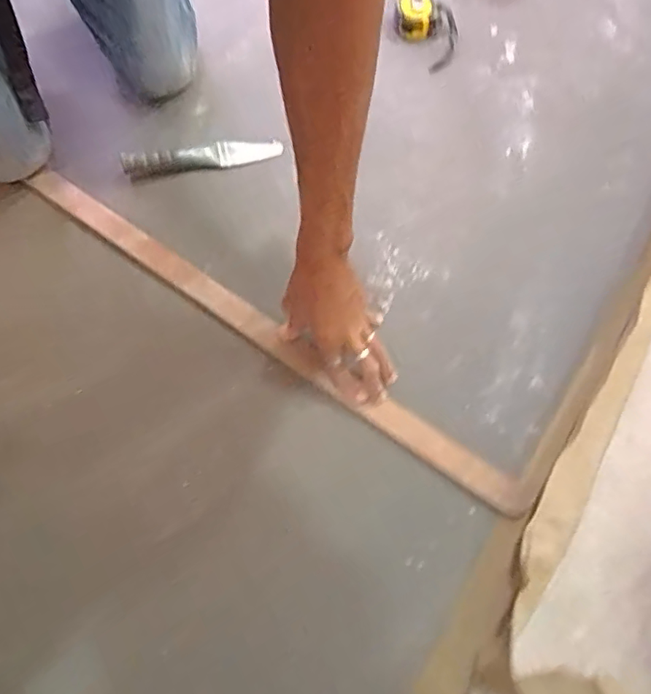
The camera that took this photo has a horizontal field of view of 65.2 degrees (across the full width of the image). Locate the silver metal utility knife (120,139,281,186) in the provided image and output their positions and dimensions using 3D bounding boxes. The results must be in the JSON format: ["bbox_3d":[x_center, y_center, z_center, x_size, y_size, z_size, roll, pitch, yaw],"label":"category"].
[{"bbox_3d":[-0.155,-0.244,0.654,0.196,0.032,0.029,-12,67,-7],"label":"silver metal utility knife"}]

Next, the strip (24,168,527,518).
[{"bbox_3d":[-0.083,-0.028,0.570,0.663,0.017,0.034,34,69,12],"label":"strip"}]

